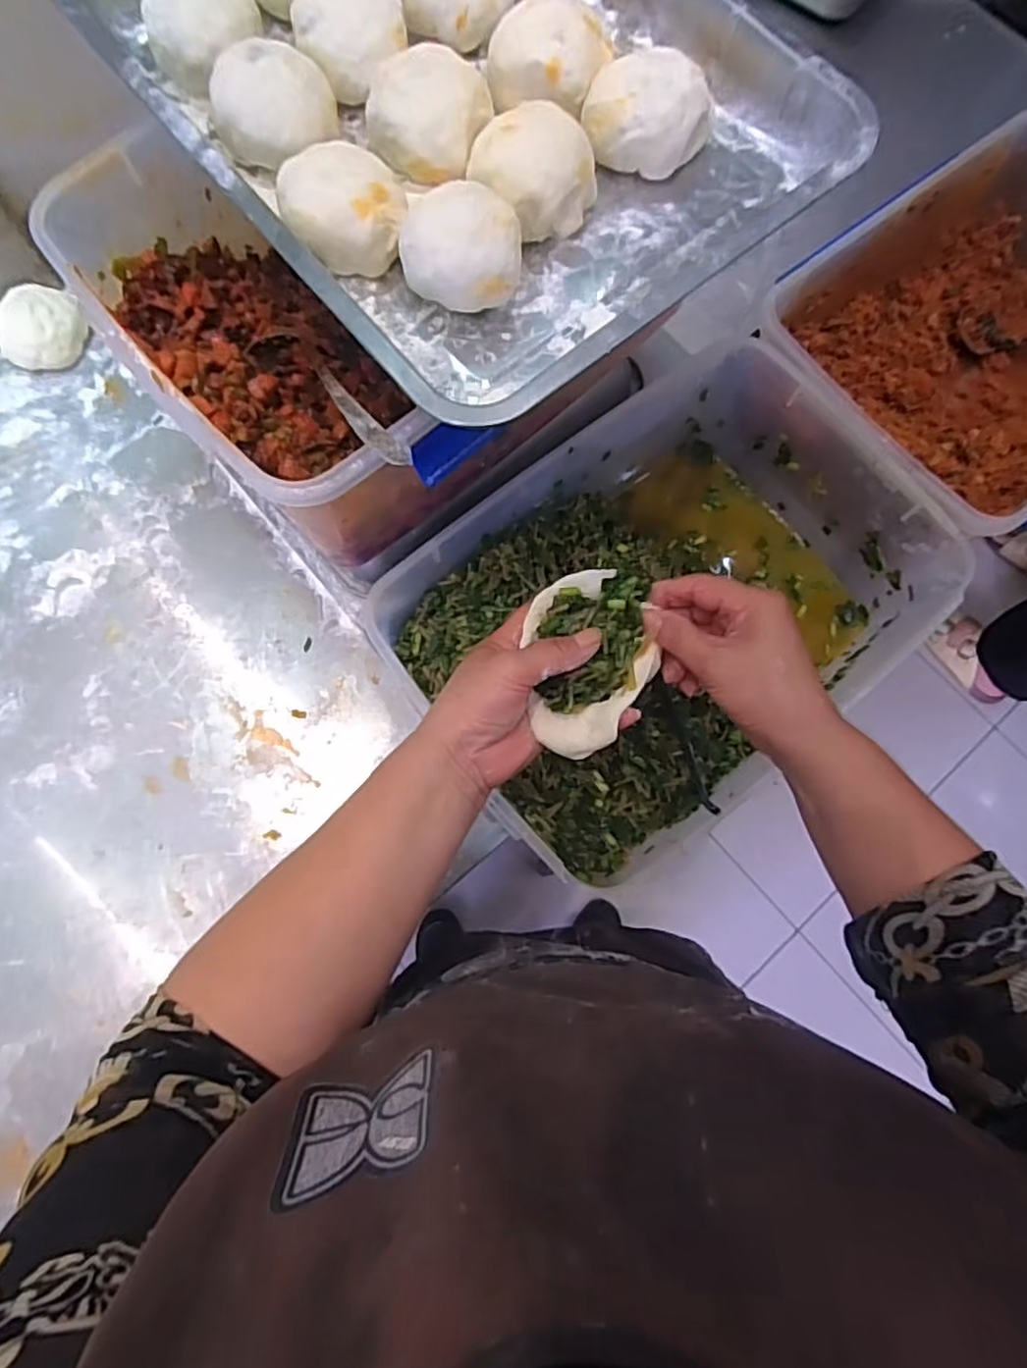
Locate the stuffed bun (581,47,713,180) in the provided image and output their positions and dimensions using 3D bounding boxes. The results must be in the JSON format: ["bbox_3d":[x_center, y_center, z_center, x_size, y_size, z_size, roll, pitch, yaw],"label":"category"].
[{"bbox_3d":[0.084,-0.363,0.424,0.074,0.039,0.069,0,76,-1],"label":"stuffed bun"}]

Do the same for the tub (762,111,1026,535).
[{"bbox_3d":[0.475,-0.347,0.686,0.416,0.160,0.309,-39,80,-10],"label":"tub"}]

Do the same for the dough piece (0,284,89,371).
[{"bbox_3d":[-0.440,-0.330,0.626,0.078,0.043,0.072,0,75,0],"label":"dough piece"}]

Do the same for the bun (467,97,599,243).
[{"bbox_3d":[0.016,-0.310,0.405,0.072,0.044,0.060,-27,78,-7],"label":"bun"}]

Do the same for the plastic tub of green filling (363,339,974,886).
[{"bbox_3d":[0.129,-0.064,0.594,0.423,0.153,0.283,-37,80,-9],"label":"plastic tub of green filling"}]

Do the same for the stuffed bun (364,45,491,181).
[{"bbox_3d":[-0.052,-0.355,0.417,0.067,0.038,0.061,0,76,-1],"label":"stuffed bun"}]

